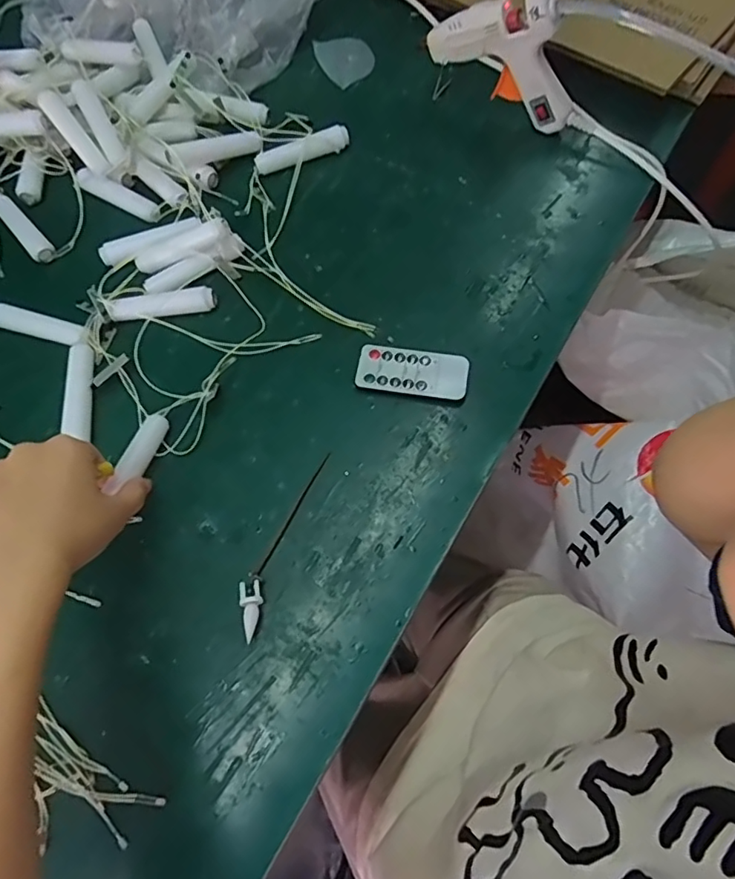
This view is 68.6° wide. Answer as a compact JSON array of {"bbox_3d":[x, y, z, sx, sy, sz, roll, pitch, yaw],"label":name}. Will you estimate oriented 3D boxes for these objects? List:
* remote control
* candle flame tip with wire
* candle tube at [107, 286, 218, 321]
[{"bbox_3d":[0.034,-0.051,0.412,0.083,0.010,0.038,8,69,6],"label":"remote control"},{"bbox_3d":[-0.061,0.067,0.372,0.020,0.011,0.134,17,70,10],"label":"candle flame tip with wire"},{"bbox_3d":[-0.167,-0.108,0.439,0.084,0.014,0.022,-9,68,-1],"label":"candle tube"}]

